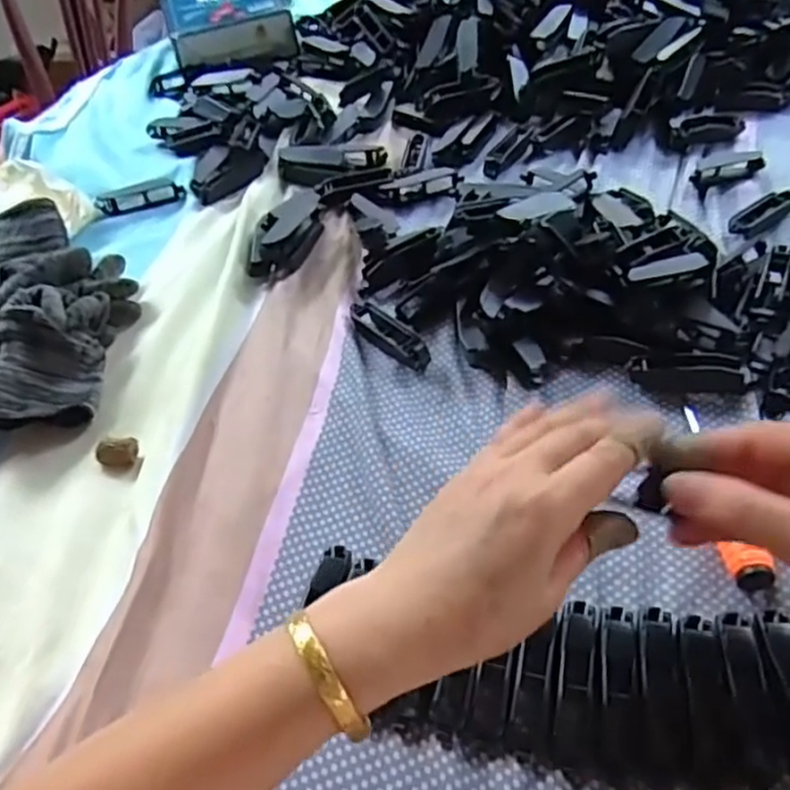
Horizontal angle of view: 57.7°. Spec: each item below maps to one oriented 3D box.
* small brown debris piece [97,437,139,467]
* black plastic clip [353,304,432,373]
[{"bbox_3d":[-0.173,0.035,0.447,0.025,0.013,0.015,2,49,9],"label":"small brown debris piece"},{"bbox_3d":[-0.003,-0.042,0.491,0.018,0.013,0.073,-37,54,-23],"label":"black plastic clip"}]

